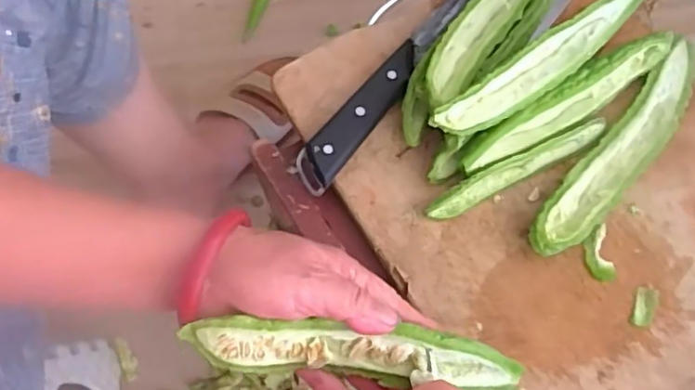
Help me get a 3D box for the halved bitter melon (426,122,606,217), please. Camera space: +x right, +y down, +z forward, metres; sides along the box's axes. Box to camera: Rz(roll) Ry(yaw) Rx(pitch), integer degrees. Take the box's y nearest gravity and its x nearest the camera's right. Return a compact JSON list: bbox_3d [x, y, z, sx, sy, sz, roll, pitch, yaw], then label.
[{"bbox_3d":[0.128,-0.020,0.464,0.149,0.019,0.017,-27,74,-9],"label":"halved bitter melon"}]

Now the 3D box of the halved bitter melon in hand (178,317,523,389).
[{"bbox_3d":[0.007,0.088,0.339,0.180,0.030,0.030,9,73,-10],"label":"halved bitter melon in hand"}]

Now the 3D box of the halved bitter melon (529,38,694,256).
[{"bbox_3d":[0.209,-0.034,0.470,0.039,0.017,0.210,40,76,12],"label":"halved bitter melon"}]

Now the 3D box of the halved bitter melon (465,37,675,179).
[{"bbox_3d":[0.166,-0.069,0.464,0.187,0.042,0.023,-32,74,-10],"label":"halved bitter melon"}]

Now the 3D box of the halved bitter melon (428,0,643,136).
[{"bbox_3d":[0.138,-0.092,0.436,0.179,0.020,0.030,-33,75,-11],"label":"halved bitter melon"}]

